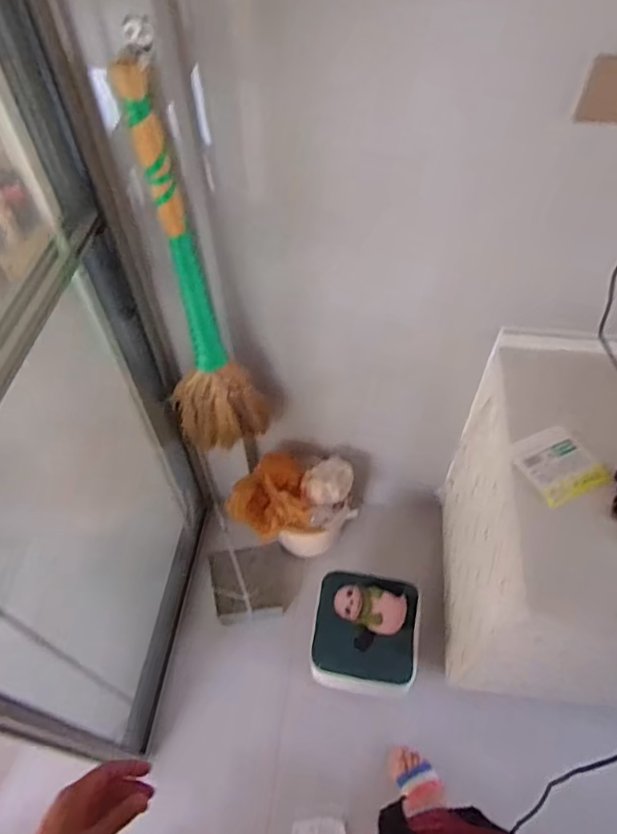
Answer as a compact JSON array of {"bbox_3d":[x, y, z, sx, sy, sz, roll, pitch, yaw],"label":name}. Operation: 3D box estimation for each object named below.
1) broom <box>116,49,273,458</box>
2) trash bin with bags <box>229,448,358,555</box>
[{"bbox_3d":[-0.218,-0.219,1.144,0.213,0.897,0.059,-23,56,-15],"label":"broom"},{"bbox_3d":[-0.041,0.274,1.634,0.316,0.255,0.253,13,55,11],"label":"trash bin with bags"}]

